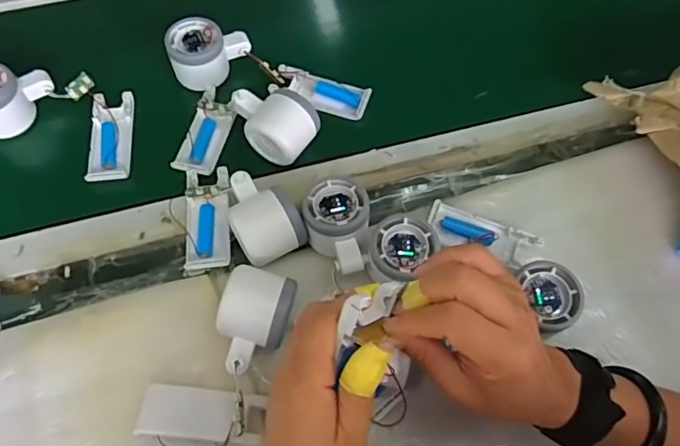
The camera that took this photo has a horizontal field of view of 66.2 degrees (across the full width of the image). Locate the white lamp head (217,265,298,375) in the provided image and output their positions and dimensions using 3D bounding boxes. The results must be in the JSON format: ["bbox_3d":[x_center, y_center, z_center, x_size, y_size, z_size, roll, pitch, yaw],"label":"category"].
[{"bbox_3d":[-0.068,0.082,0.423,0.055,0.051,0.078,10,65,1],"label":"white lamp head"}]

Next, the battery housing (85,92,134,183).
[{"bbox_3d":[-0.233,-0.088,0.530,0.038,0.010,0.103,-4,65,-6],"label":"battery housing"}]

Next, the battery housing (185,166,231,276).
[{"bbox_3d":[-0.124,-0.006,0.489,0.039,0.016,0.104,-5,65,-6],"label":"battery housing"}]

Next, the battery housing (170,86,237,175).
[{"bbox_3d":[-0.135,-0.095,0.537,0.040,0.011,0.102,14,65,3],"label":"battery housing"}]

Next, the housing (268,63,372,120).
[{"bbox_3d":[-0.023,-0.143,0.566,0.108,0.025,0.033,22,65,7],"label":"housing"}]

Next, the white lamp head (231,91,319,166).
[{"bbox_3d":[-0.066,-0.096,0.510,0.082,0.057,0.050,18,65,5],"label":"white lamp head"}]

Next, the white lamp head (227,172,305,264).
[{"bbox_3d":[-0.069,-0.006,0.469,0.057,0.050,0.082,-22,68,-13],"label":"white lamp head"}]

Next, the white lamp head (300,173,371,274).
[{"bbox_3d":[-0.003,0.006,0.469,0.057,0.050,0.083,-1,65,-4],"label":"white lamp head"}]

